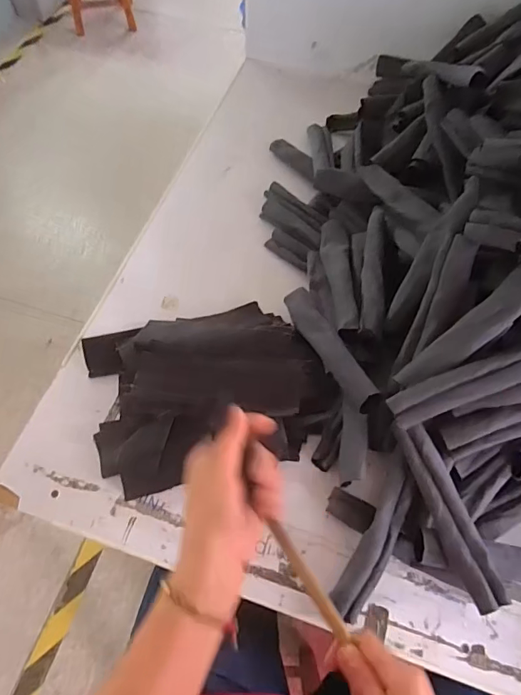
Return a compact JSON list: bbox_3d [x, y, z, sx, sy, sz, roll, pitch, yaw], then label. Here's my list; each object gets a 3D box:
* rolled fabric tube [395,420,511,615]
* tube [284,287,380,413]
[{"bbox_3d":[0.186,0.163,0.457,0.034,0.024,0.178,-17,64,-10],"label":"rolled fabric tube"},{"bbox_3d":[0.078,-0.007,0.544,0.036,0.027,0.183,-22,53,-10],"label":"tube"}]

